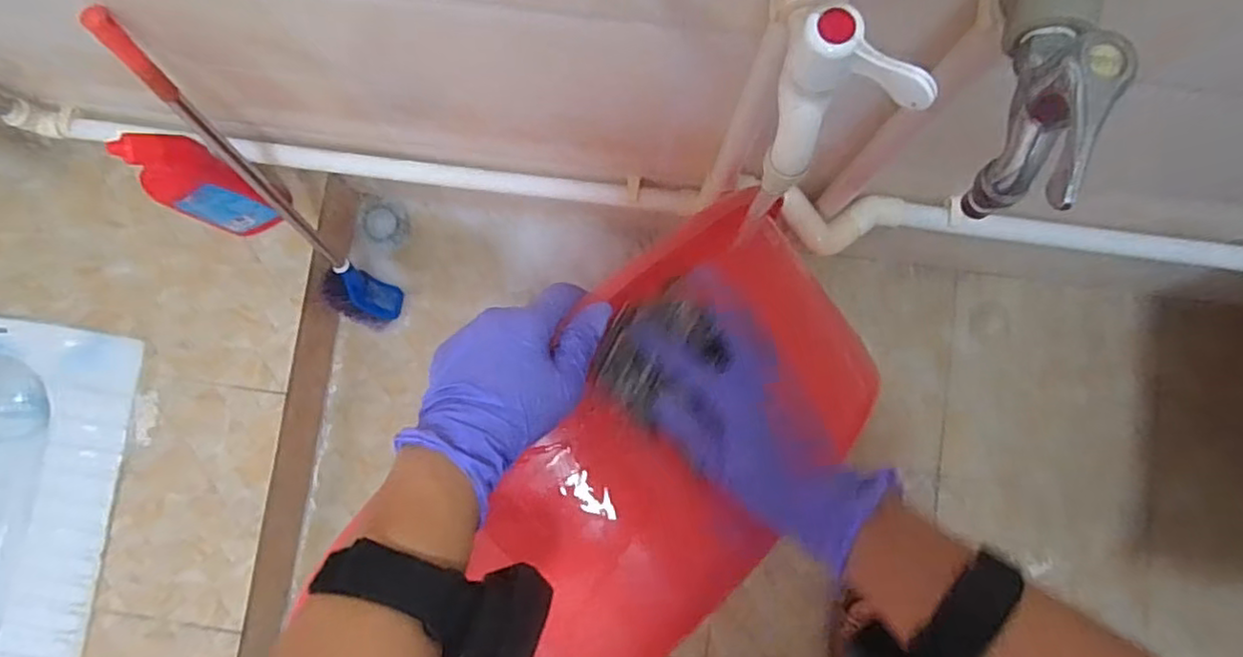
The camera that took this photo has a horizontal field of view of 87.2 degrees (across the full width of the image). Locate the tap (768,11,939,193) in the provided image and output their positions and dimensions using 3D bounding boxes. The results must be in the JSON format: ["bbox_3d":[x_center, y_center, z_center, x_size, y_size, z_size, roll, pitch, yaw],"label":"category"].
[{"bbox_3d":[0.091,-0.100,0.290,0.048,0.077,0.050,-21,84,-2],"label":"tap"}]

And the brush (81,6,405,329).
[{"bbox_3d":[-0.373,-0.131,0.726,0.087,0.503,0.050,-22,65,-6],"label":"brush"}]

